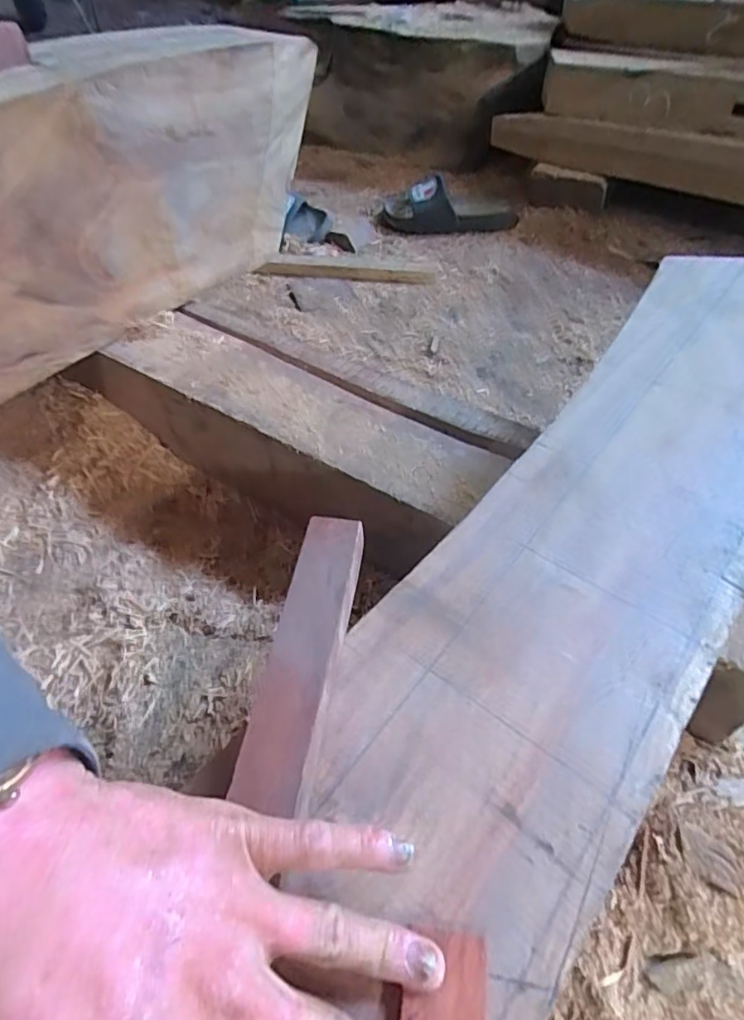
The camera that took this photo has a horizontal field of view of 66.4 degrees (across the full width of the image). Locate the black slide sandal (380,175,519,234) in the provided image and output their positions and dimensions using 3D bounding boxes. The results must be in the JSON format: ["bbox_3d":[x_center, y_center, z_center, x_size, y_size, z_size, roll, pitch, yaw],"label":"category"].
[{"bbox_3d":[0.152,-0.592,1.107,0.266,0.068,0.101,1,49,2],"label":"black slide sandal"}]

